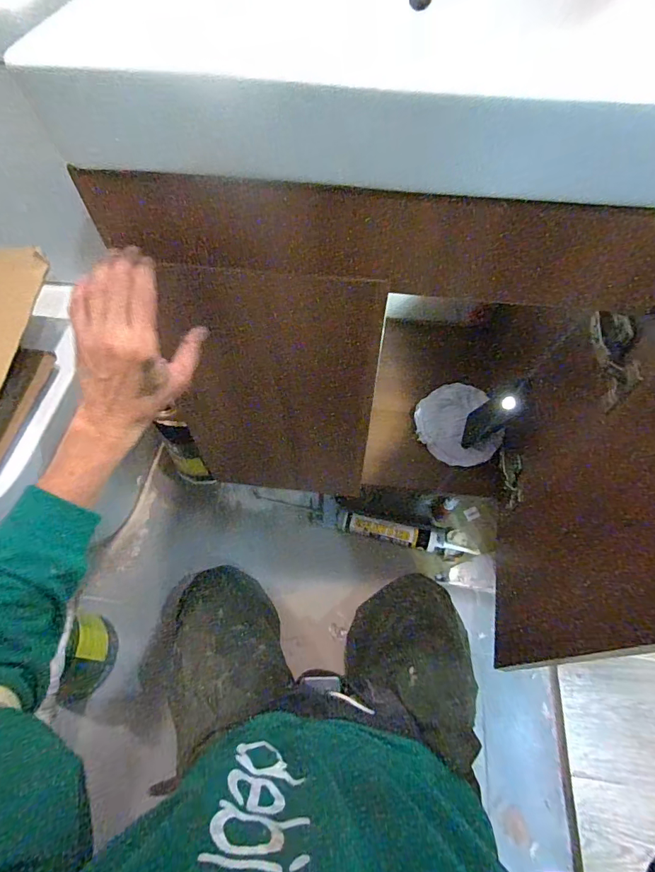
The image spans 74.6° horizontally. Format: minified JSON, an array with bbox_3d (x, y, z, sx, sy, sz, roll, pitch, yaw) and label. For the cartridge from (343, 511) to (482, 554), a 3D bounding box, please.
[{"bbox_3d":[0.180,0.224,0.962,0.305,0.040,0.051,11,59,6],"label":"cartridge"}]

